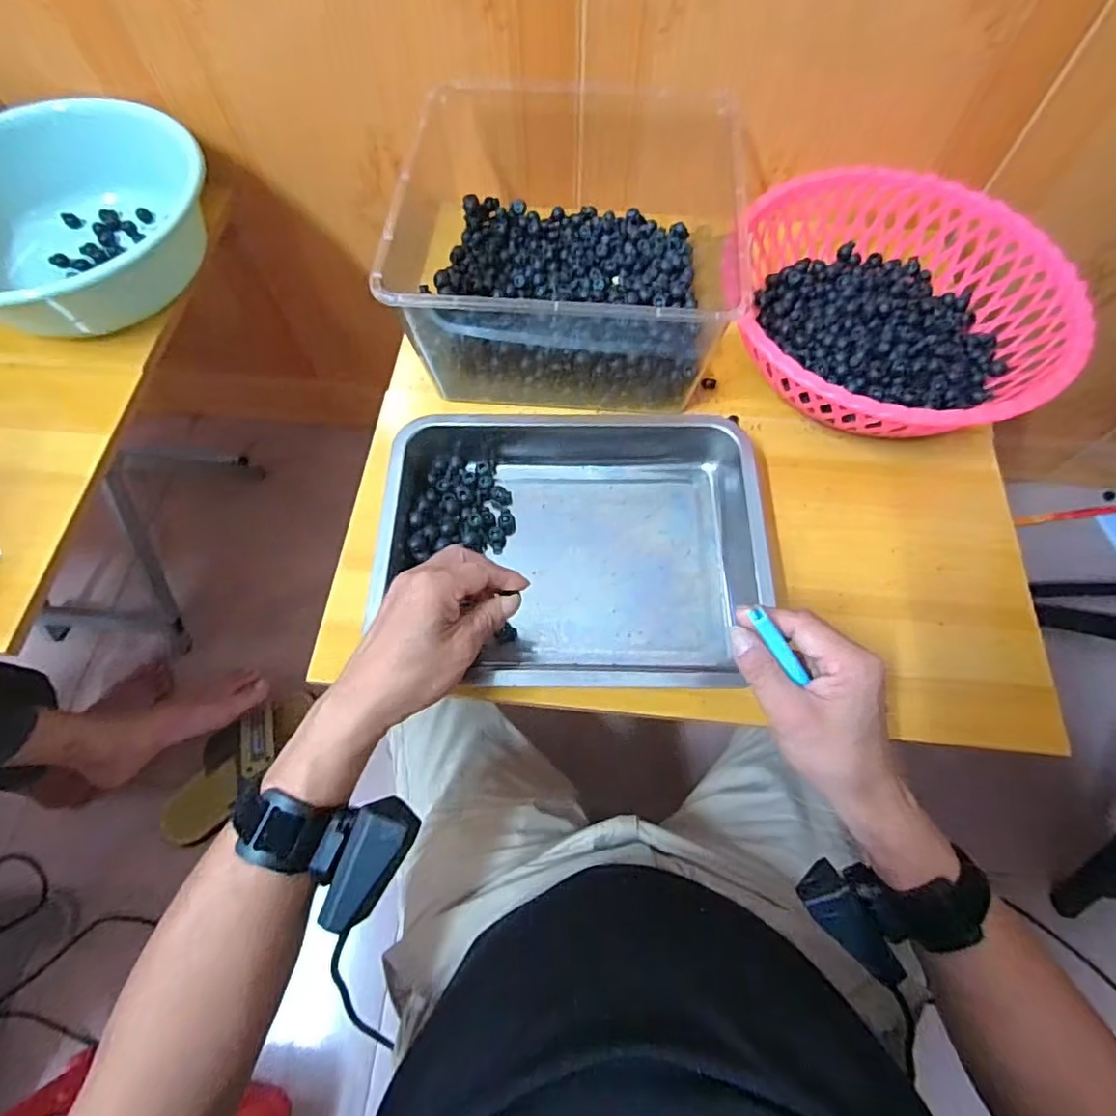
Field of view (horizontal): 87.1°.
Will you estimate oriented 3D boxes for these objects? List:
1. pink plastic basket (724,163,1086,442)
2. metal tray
[{"bbox_3d":[0.311,-0.223,0.549,0.268,0.100,0.285,0,66,1],"label":"pink plastic basket"},{"bbox_3d":[0.012,-0.020,0.507,0.304,0.059,0.260,0,68,2],"label":"metal tray"}]

